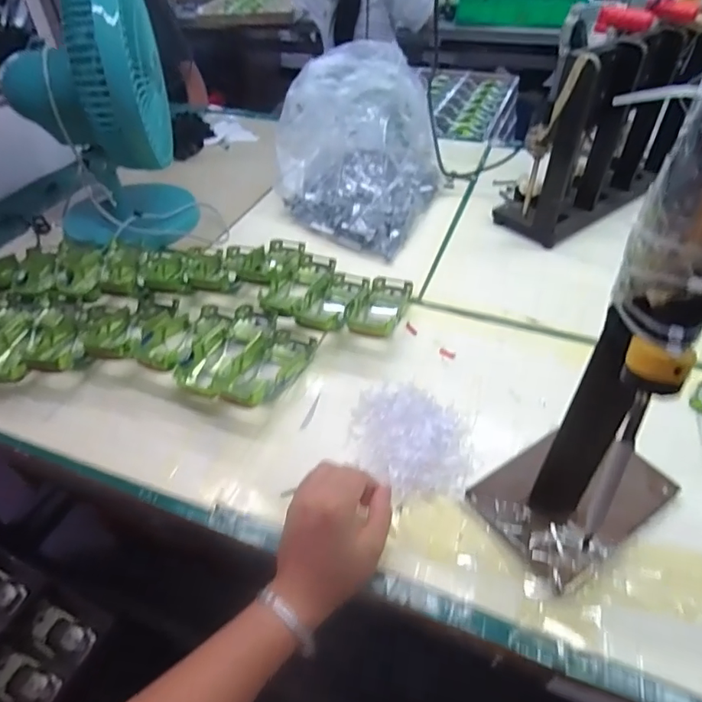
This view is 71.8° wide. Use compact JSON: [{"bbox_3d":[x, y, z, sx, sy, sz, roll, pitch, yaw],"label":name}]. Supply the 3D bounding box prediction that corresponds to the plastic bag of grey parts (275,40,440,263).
[{"bbox_3d":[0.008,-0.312,0.726,0.247,0.190,0.262,17,47,18],"label":"plastic bag of grey parts"}]

